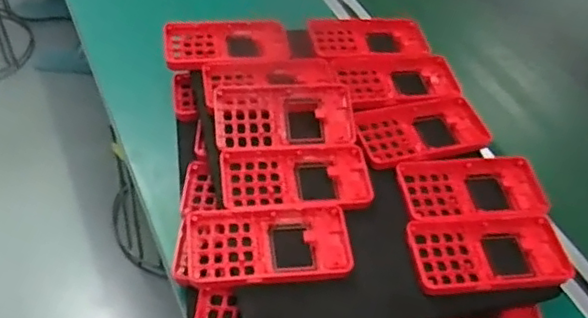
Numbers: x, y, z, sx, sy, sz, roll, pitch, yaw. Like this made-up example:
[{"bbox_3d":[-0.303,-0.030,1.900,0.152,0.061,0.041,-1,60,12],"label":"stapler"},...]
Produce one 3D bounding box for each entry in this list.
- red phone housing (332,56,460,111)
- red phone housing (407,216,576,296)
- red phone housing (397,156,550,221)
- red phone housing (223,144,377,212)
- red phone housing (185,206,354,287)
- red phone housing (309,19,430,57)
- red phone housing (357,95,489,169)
[{"bbox_3d":[0.101,-0.078,0.618,0.117,0.017,0.070,-5,48,-11],"label":"red phone housing"},{"bbox_3d":[0.154,0.075,0.491,0.123,0.011,0.065,-2,47,-6],"label":"red phone housing"},{"bbox_3d":[0.155,0.024,0.538,0.127,0.011,0.070,-3,48,-9],"label":"red phone housing"},{"bbox_3d":[0.002,0.018,0.520,0.123,0.012,0.067,-3,48,-9],"label":"red phone housing"},{"bbox_3d":[-0.019,0.065,0.477,0.123,0.021,0.061,-2,48,-8],"label":"red phone housing"},{"bbox_3d":[0.081,-0.129,0.667,0.124,0.012,0.071,-2,48,-8],"label":"red phone housing"},{"bbox_3d":[0.116,-0.026,0.575,0.127,0.016,0.067,-11,50,-16],"label":"red phone housing"}]

